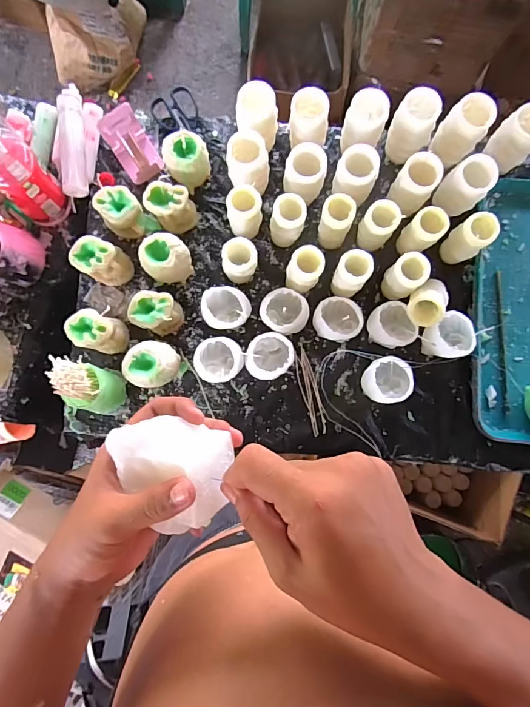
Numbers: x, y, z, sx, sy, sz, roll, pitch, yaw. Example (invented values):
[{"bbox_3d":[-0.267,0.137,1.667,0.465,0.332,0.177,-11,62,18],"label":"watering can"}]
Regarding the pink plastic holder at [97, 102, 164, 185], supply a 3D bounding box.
[{"bbox_3d":[-0.225,-0.352,0.688,0.068,0.091,0.094,-34,84,-2],"label":"pink plastic holder"}]

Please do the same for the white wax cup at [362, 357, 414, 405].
[{"bbox_3d":[0.193,0.043,0.647,0.071,0.055,0.072,0,84,2],"label":"white wax cup"}]

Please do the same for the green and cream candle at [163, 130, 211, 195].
[{"bbox_3d":[-0.129,-0.321,0.691,0.071,0.080,0.069,0,84,2],"label":"green and cream candle"}]

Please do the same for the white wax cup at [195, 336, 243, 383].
[{"bbox_3d":[-0.072,0.012,0.652,0.073,0.058,0.070,0,84,2],"label":"white wax cup"}]

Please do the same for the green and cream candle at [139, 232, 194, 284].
[{"bbox_3d":[-0.161,-0.153,0.674,0.075,0.071,0.072,0,84,2],"label":"green and cream candle"}]

